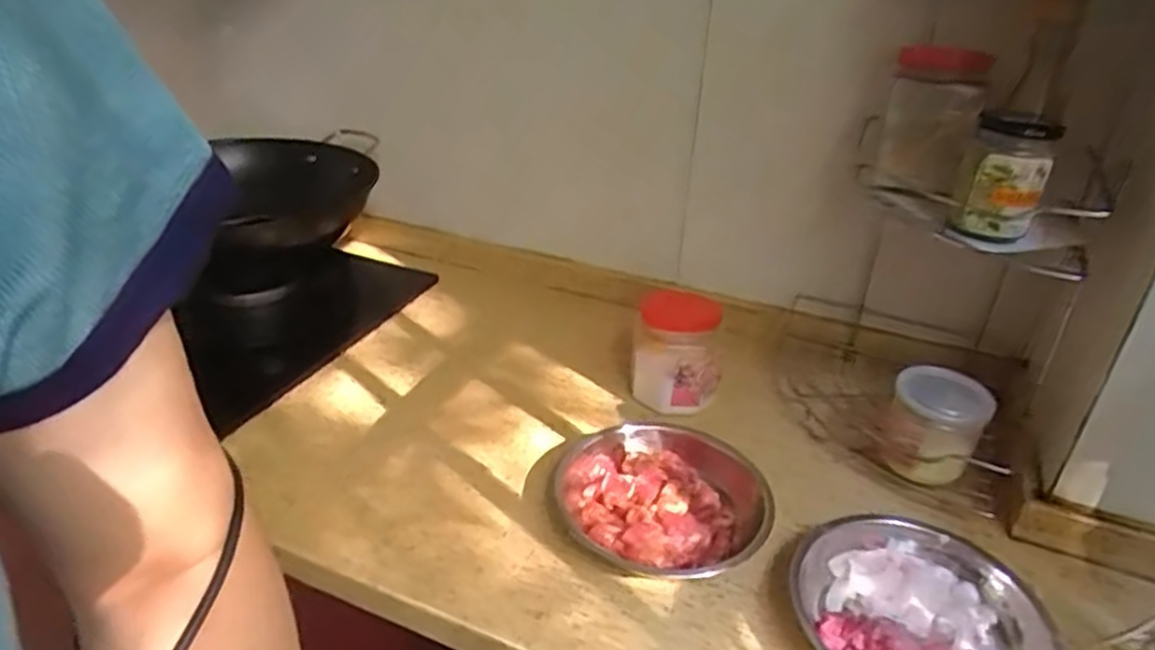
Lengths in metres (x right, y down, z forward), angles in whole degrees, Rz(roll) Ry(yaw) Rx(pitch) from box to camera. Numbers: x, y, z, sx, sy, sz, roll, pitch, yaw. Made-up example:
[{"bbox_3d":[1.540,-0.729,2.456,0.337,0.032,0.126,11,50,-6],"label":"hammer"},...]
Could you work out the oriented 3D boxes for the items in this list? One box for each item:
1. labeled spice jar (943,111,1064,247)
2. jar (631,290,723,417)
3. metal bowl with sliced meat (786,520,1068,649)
[{"bbox_3d":[0.367,-0.124,0.630,0.061,0.109,0.054,21,35,29],"label":"labeled spice jar"},{"bbox_3d":[0.111,0.028,0.840,0.091,0.130,0.098,5,30,3],"label":"jar"},{"bbox_3d":[0.271,0.228,0.583,0.192,0.055,0.172,23,36,31],"label":"metal bowl with sliced meat"}]

